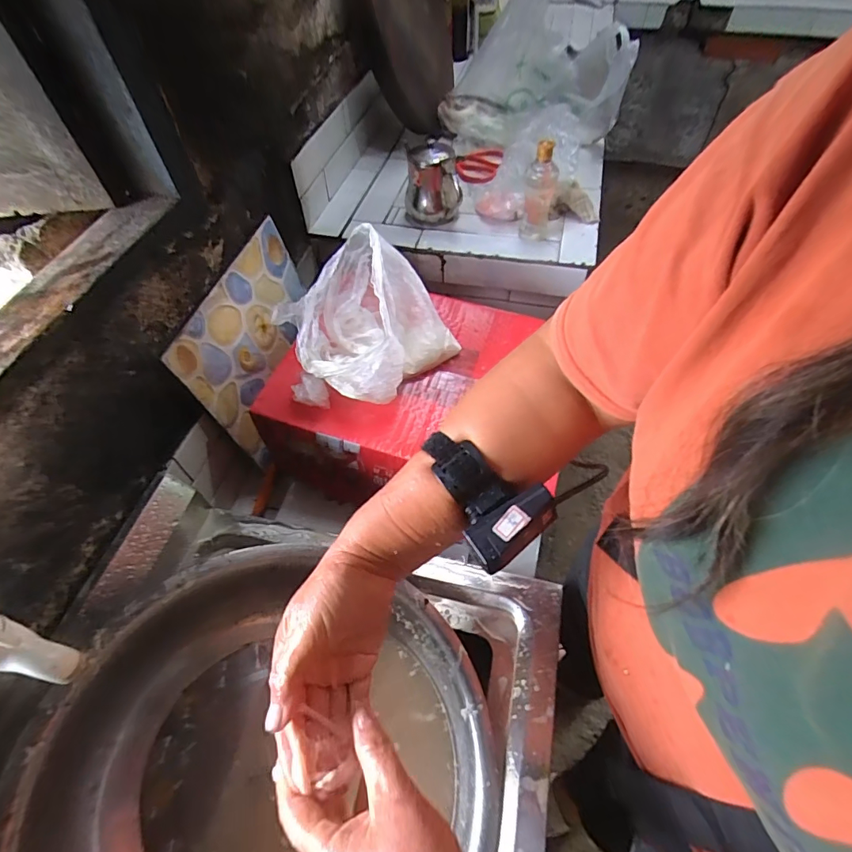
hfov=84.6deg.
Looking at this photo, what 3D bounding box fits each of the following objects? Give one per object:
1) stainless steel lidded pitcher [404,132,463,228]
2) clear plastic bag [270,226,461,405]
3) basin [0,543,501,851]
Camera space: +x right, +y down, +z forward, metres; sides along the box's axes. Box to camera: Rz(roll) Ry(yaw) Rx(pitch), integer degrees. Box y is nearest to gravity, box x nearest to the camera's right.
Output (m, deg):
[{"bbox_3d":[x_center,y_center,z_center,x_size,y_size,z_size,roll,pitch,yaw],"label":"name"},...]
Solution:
[{"bbox_3d":[0.009,-0.411,0.794,0.086,0.133,0.076,-11,55,-7],"label":"stainless steel lidded pitcher"},{"bbox_3d":[-0.082,-0.116,0.611,0.147,0.154,0.212,34,61,22],"label":"clear plastic bag"},{"bbox_3d":[-0.140,0.340,0.455,0.403,0.150,0.403,9,62,-17],"label":"basin"}]

